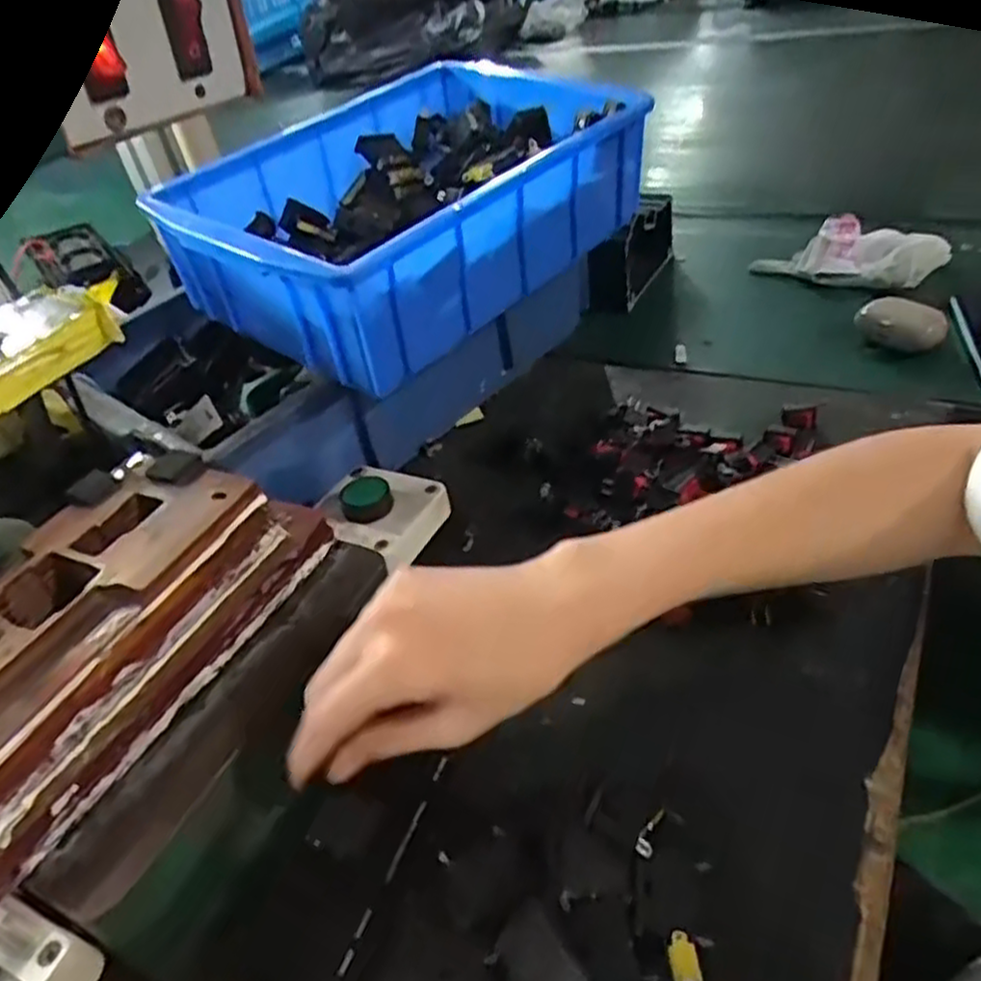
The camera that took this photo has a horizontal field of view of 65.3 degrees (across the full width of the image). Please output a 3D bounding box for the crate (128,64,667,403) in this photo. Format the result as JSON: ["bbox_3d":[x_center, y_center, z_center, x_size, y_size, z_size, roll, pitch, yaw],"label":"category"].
[{"bbox_3d":[-0.044,-0.201,0.532,0.311,0.085,0.199,-36,45,-28],"label":"crate"}]

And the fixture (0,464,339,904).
[{"bbox_3d":[-0.174,0.062,0.339,0.097,0.057,0.211,15,46,28],"label":"fixture"}]

